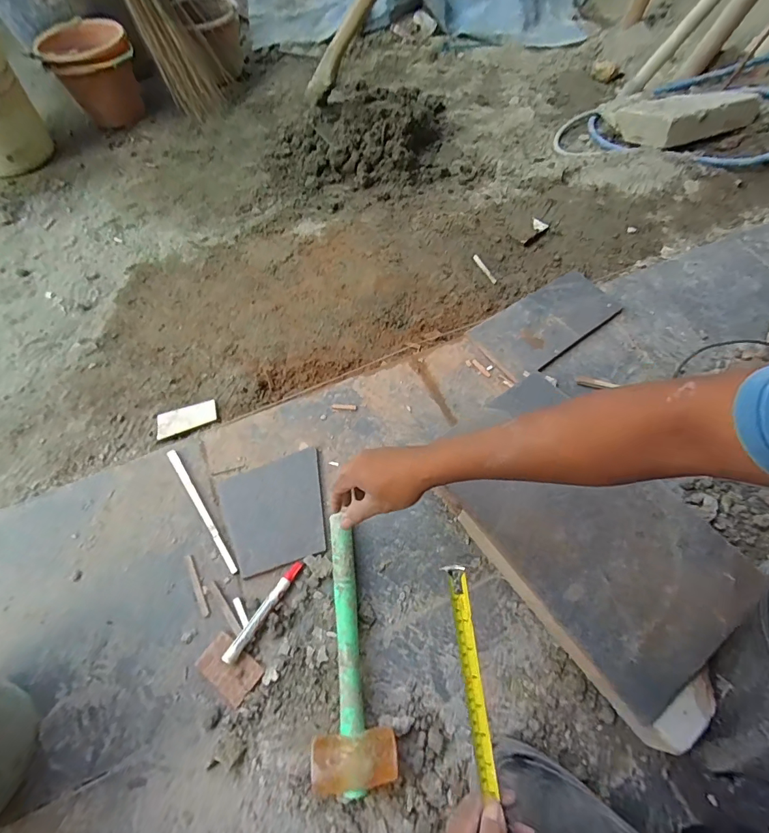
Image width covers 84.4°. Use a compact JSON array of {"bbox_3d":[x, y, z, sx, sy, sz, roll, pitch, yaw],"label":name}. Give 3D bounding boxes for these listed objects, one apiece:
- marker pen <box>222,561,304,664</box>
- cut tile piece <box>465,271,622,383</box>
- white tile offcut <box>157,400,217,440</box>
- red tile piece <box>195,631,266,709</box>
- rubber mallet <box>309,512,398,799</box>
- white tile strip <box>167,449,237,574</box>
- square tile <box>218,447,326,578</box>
[{"bbox_3d":[-0.160,0.258,0.570,0.016,0.017,0.144,29,65,16],"label":"marker pen"},{"bbox_3d":[0.320,-0.191,0.825,0.307,0.014,0.141,-32,63,-19],"label":"cut tile piece"},{"bbox_3d":[-0.361,0.003,0.773,0.104,0.009,0.062,-19,51,-9],"label":"white tile offcut"},{"bbox_3d":[-0.198,0.320,0.540,0.078,0.009,0.052,32,66,17],"label":"red tile piece"},{"bbox_3d":[-0.042,0.284,0.537,0.091,0.047,0.289,-5,57,-2],"label":"rubber mallet"},{"bbox_3d":[-0.280,0.138,0.646,0.016,0.004,0.229,-34,66,-16],"label":"white tile strip"},{"bbox_3d":[-0.160,0.142,0.644,0.151,0.007,0.160,-19,62,-9],"label":"square tile"}]

